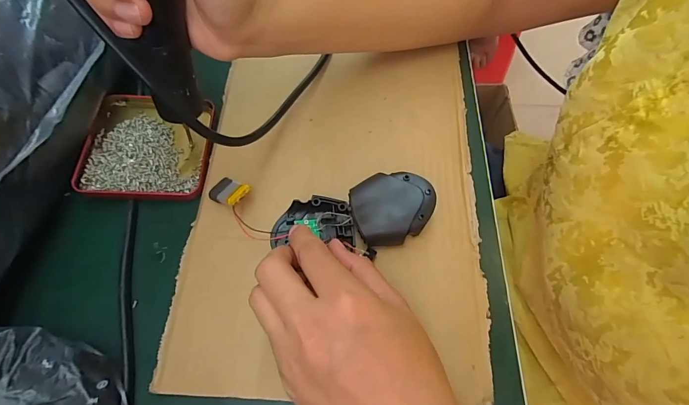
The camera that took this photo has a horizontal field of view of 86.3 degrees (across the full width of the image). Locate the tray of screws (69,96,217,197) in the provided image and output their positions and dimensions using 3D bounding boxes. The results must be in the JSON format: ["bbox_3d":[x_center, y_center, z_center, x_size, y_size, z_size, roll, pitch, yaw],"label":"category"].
[{"bbox_3d":[-0.166,-0.048,0.313,0.102,0.015,0.101,0,64,0],"label":"tray of screws"}]

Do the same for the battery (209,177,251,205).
[{"bbox_3d":[-0.087,-0.007,0.279,0.033,0.007,0.022,19,61,31],"label":"battery"}]

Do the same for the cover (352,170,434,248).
[{"bbox_3d":[0.035,0.003,0.274,0.057,0.027,0.051,-23,66,-11],"label":"cover"}]

